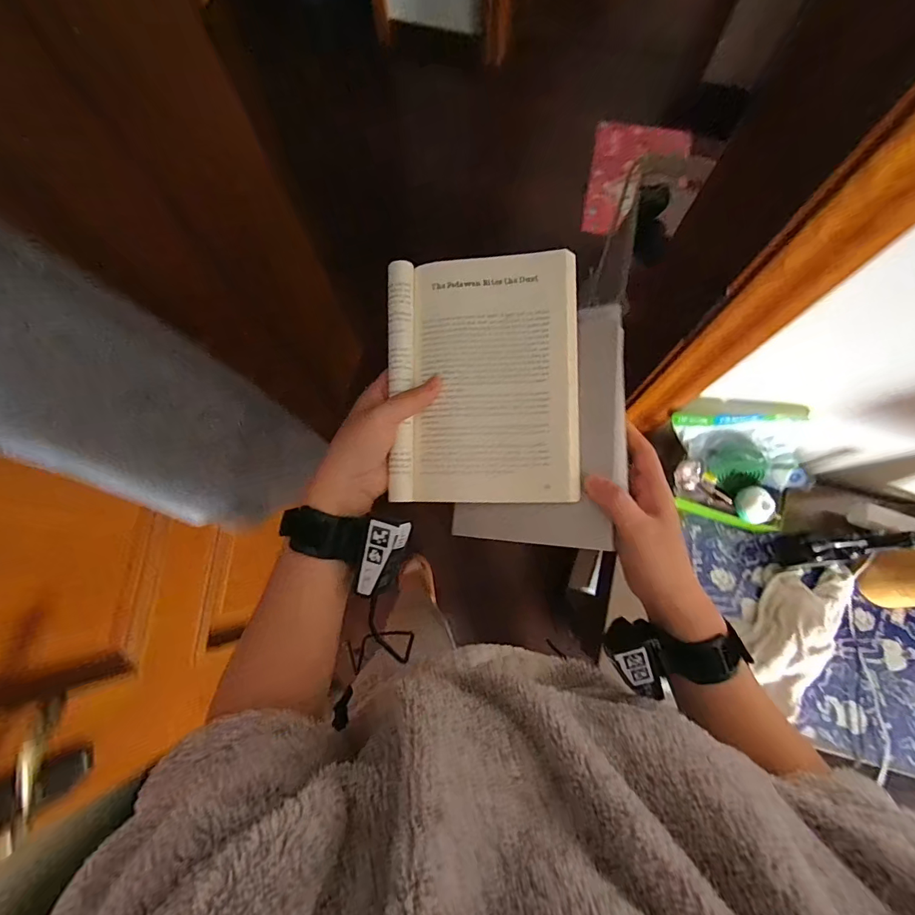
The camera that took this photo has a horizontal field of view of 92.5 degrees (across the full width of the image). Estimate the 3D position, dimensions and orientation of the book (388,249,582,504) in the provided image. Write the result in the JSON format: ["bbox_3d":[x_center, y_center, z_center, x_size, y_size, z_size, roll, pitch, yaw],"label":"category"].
[{"bbox_3d":[0.020,-0.068,0.367,0.156,0.015,0.208,-1,83,14],"label":"book"}]

